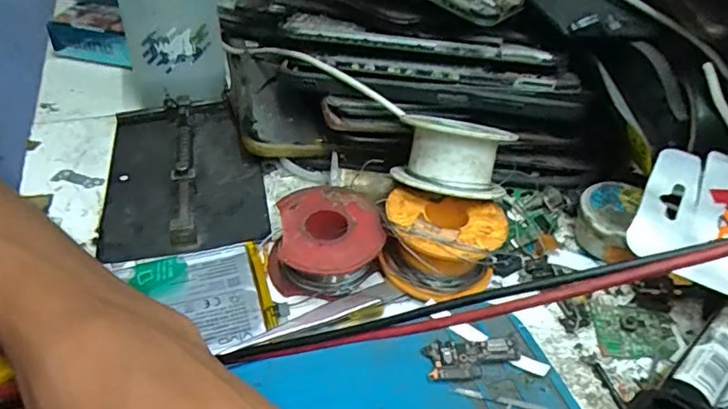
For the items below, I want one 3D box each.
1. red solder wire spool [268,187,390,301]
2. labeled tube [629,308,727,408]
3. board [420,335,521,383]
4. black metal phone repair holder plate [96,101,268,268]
[{"bbox_3d":[-0.018,0.015,0.247,0.048,0.024,0.049,3,43,-3],"label":"red solder wire spool"},{"bbox_3d":[0.135,0.066,0.212,0.071,0.025,0.025,-24,50,-28],"label":"labeled tube"},{"bbox_3d":[0.044,0.061,0.220,0.038,0.004,0.016,-5,44,-10],"label":"board"},{"bbox_3d":[-0.095,-0.019,0.290,0.077,0.014,0.115,-6,44,-12],"label":"black metal phone repair holder plate"}]

